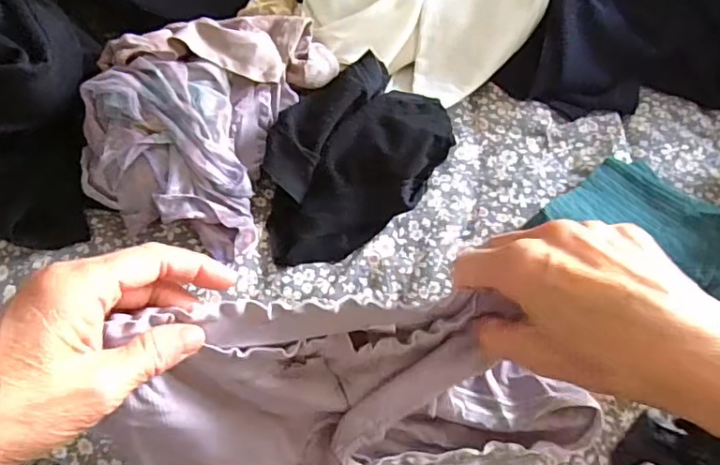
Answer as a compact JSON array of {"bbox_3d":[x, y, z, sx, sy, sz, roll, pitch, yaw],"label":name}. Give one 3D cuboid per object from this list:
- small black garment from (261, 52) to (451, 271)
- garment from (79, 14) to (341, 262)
[{"bbox_3d":[-0.008,-0.059,0.453,0.172,0.063,0.114,-33,59,-23],"label":"small black garment"},{"bbox_3d":[-0.125,-0.104,0.448,0.152,0.093,0.199,17,54,13],"label":"garment"}]

